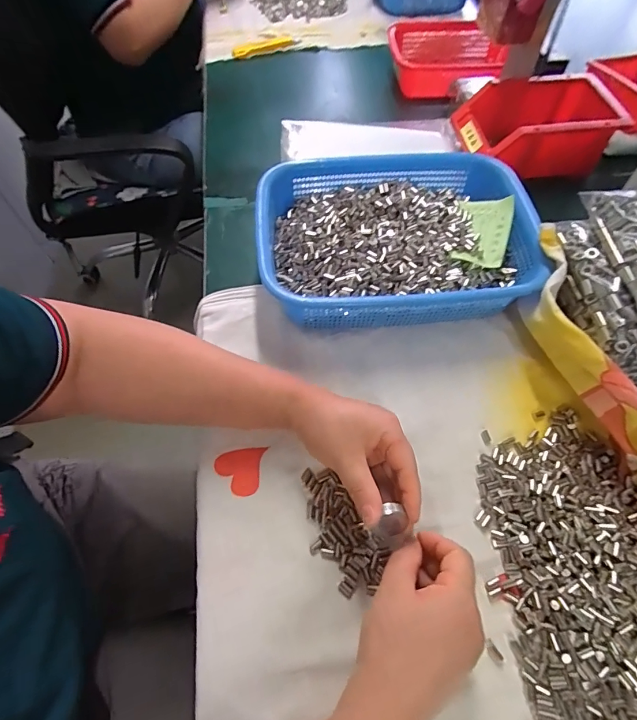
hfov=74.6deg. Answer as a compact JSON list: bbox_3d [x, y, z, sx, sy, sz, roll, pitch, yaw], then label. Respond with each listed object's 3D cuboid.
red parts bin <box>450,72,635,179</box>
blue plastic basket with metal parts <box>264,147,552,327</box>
[{"bbox_3d":[0.290,-0.311,0.560,0.188,0.075,0.127,-6,61,-3],"label":"red parts bin"},{"bbox_3d":[0.081,-0.129,0.459,0.286,0.072,0.211,-6,61,-3],"label":"blue plastic basket with metal parts"}]

